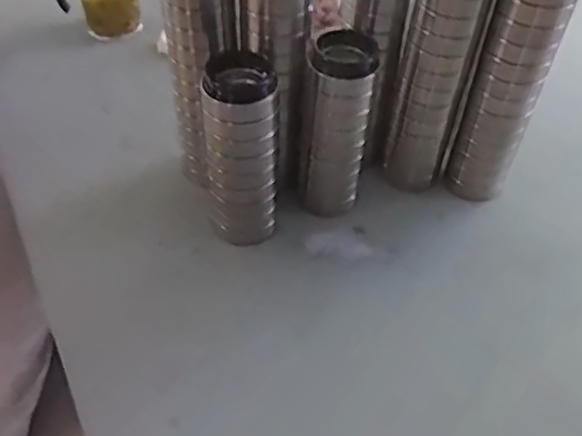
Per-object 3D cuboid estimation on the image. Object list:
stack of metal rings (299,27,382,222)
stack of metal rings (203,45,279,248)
[{"bbox_3d":[0.044,-0.095,0.620,0.064,0.185,0.068,3,46,1],"label":"stack of metal rings"},{"bbox_3d":[-0.048,-0.063,0.586,0.068,0.173,0.080,-2,46,-4],"label":"stack of metal rings"}]

